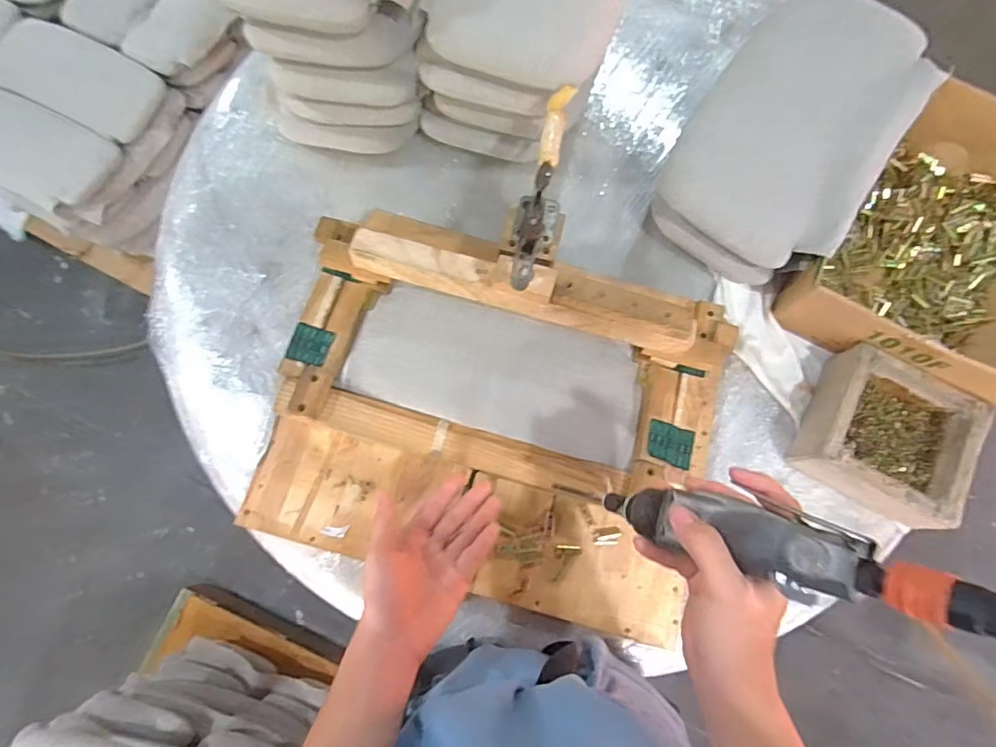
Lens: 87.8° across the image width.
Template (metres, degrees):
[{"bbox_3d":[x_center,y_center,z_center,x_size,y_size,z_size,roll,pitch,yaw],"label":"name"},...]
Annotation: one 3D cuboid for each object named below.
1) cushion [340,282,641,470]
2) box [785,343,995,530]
[{"bbox_3d":[0.000,-0.006,0.619,0.348,0.040,0.149,15,75,3],"label":"cushion"},{"bbox_3d":[0.475,0.079,0.636,0.172,0.068,0.176,27,76,6],"label":"box"}]

